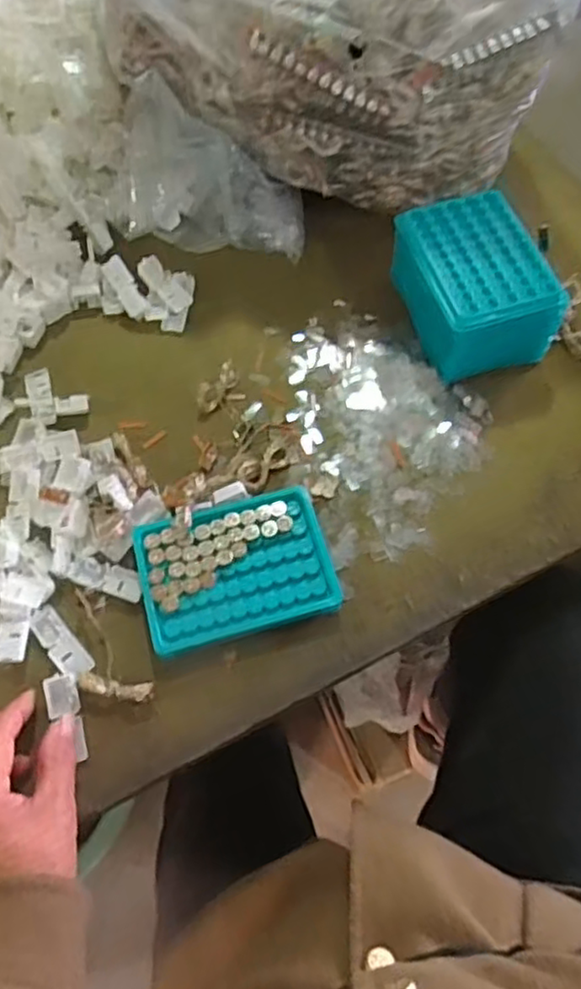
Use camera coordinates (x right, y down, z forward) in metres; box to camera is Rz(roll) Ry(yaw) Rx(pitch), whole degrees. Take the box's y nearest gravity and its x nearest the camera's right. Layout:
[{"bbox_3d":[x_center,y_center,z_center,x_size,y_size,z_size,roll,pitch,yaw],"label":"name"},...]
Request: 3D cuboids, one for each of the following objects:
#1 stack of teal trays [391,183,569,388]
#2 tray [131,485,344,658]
[{"bbox_3d":[0.148,-0.173,0.556,0.091,0.080,0.134,-18,66,-10],"label":"stack of teal trays"},{"bbox_3d":[-0.039,0.052,0.474,0.130,0.020,0.093,-14,66,-8],"label":"tray"}]

